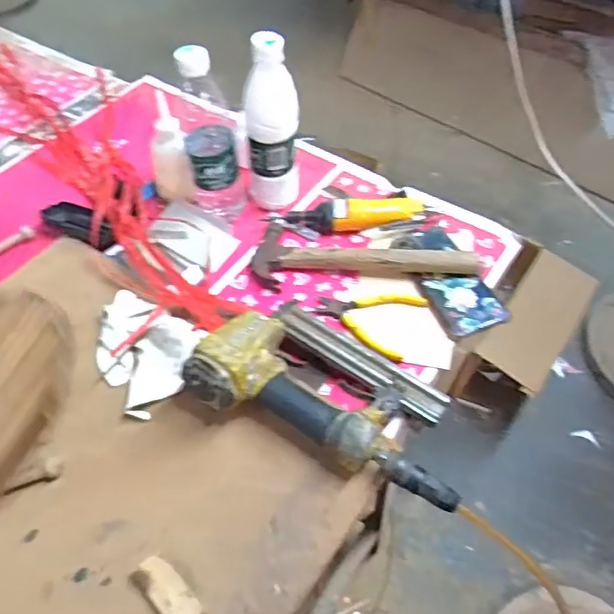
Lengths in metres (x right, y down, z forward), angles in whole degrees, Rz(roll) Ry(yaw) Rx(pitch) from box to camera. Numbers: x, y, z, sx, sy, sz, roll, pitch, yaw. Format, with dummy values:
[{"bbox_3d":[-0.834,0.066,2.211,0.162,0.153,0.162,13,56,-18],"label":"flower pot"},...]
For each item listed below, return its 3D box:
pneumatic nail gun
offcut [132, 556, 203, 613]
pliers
[{"bbox_3d":[0.029,0.077,0.585,0.281,0.069,0.154,18,55,13],"label":"pneumatic nail gun"},{"bbox_3d":[-0.119,0.246,0.491,0.030,0.009,0.069,-38,62,-25],"label":"offcut"},{"bbox_3d":[0.072,0.010,0.683,0.117,0.018,0.095,22,56,15],"label":"pliers"}]

